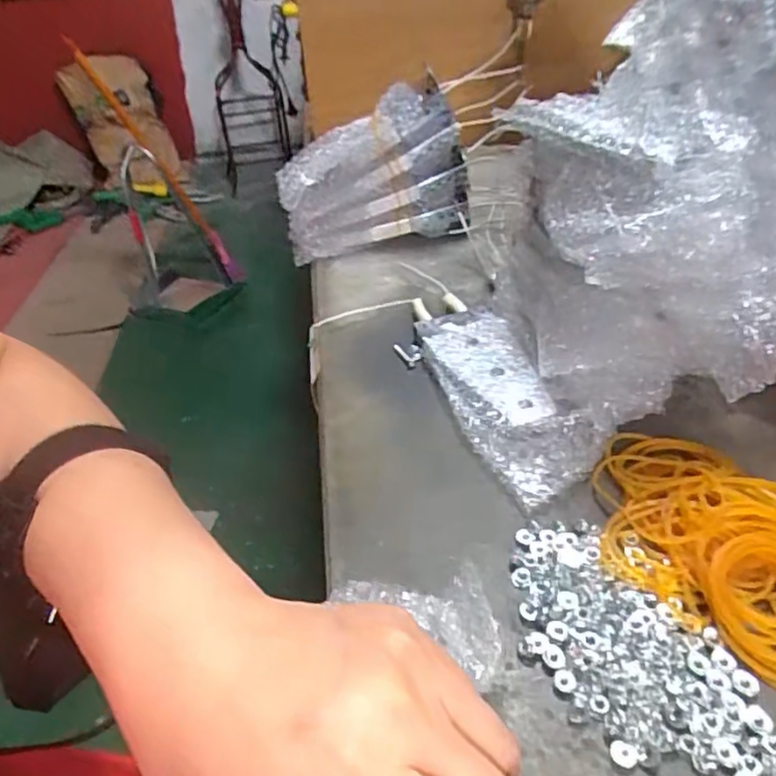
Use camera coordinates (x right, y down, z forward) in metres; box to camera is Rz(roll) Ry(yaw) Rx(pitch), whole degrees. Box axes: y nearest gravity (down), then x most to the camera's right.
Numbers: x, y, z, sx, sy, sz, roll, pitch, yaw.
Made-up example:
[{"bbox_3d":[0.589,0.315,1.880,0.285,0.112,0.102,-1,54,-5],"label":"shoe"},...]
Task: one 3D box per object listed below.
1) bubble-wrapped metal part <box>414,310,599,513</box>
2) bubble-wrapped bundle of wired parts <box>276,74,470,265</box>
[{"bbox_3d":[0.066,-0.001,0.387,0.061,0.025,0.171,-11,38,-8],"label":"bubble-wrapped metal part"},{"bbox_3d":[-0.015,-0.190,0.562,0.172,0.127,0.080,-3,37,2],"label":"bubble-wrapped bundle of wired parts"}]

